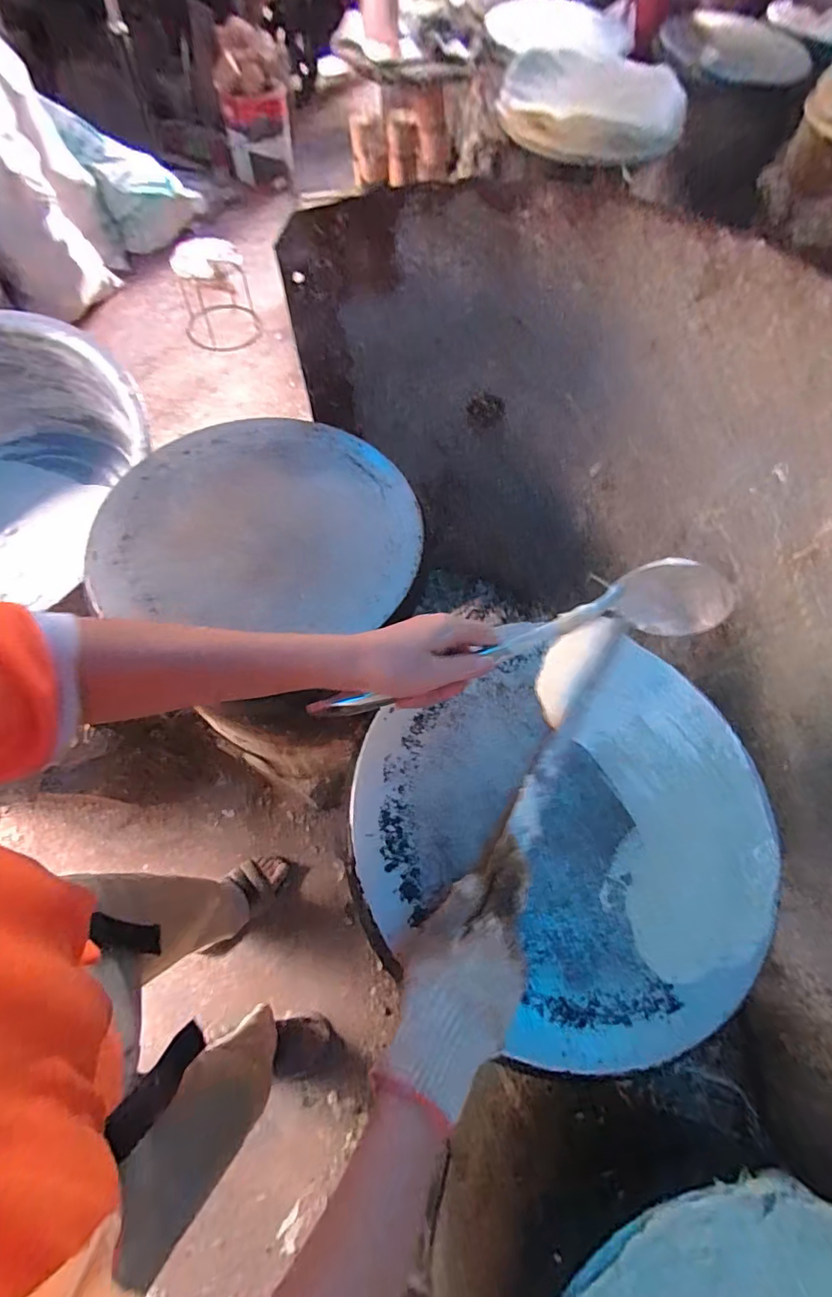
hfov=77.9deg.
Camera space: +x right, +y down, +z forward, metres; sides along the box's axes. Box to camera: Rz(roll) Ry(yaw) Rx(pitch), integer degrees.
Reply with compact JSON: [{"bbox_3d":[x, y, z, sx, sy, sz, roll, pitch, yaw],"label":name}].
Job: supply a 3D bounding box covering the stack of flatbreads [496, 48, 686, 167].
[{"bbox_3d":[0.355,-1.098,1.041,0.359,0.071,0.349,17,66,4],"label":"stack of flatbreads"}]

